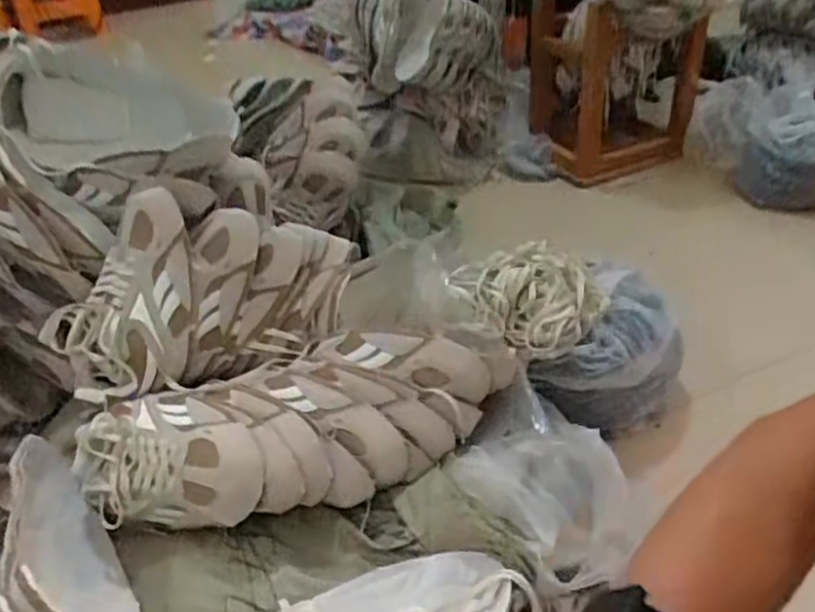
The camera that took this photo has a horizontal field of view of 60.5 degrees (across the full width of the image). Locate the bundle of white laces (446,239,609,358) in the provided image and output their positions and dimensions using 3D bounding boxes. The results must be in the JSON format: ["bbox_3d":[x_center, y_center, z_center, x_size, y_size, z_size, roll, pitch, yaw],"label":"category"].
[{"bbox_3d":[0.150,-0.005,0.894,0.197,0.094,0.143,5,36,14],"label":"bundle of white laces"}]

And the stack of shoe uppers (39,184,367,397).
[{"bbox_3d":[-0.236,-0.023,0.847,0.382,0.181,0.146,-17,36,-17],"label":"stack of shoe uppers"}]

